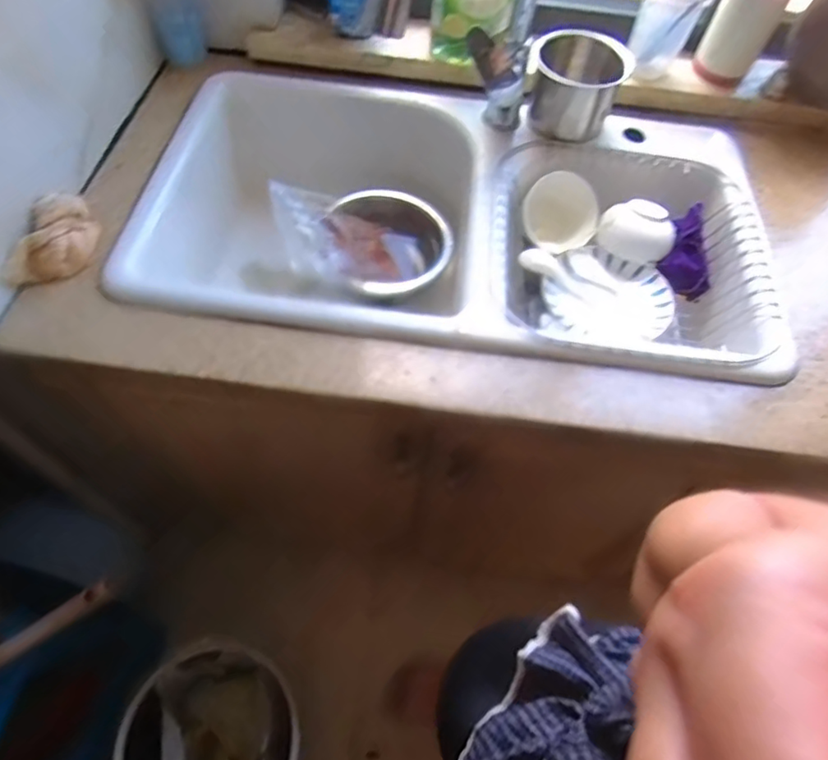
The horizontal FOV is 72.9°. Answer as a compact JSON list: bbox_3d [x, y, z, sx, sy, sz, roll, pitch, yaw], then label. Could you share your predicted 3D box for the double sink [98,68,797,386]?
[{"bbox_3d":[0.048,-0.203,0.830,0.833,0.185,0.460,9,59,1],"label":"double sink"}]

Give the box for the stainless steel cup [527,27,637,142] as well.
[{"bbox_3d":[0.228,-0.423,0.813,0.136,0.108,0.110,20,60,8],"label":"stainless steel cup"}]

